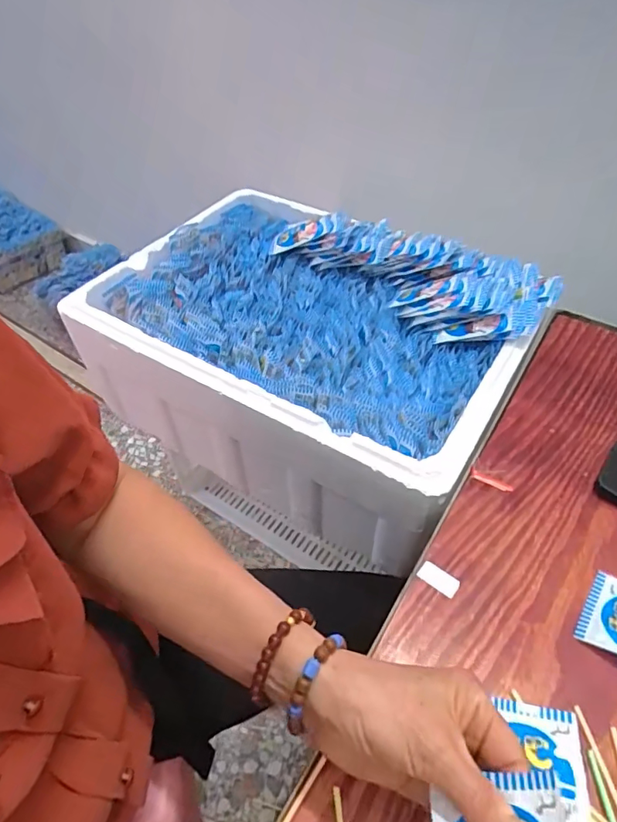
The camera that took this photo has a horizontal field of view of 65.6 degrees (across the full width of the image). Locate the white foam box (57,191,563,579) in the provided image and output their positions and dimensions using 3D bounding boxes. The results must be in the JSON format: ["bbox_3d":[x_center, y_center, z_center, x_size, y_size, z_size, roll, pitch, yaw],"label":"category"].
[{"bbox_3d":[0.001,-0.096,0.701,0.541,0.211,0.382,27,53,22],"label":"white foam box"}]

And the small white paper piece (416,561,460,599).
[{"bbox_3d":[0.109,0.140,0.400,0.033,0.004,0.017,28,53,26],"label":"small white paper piece"}]

